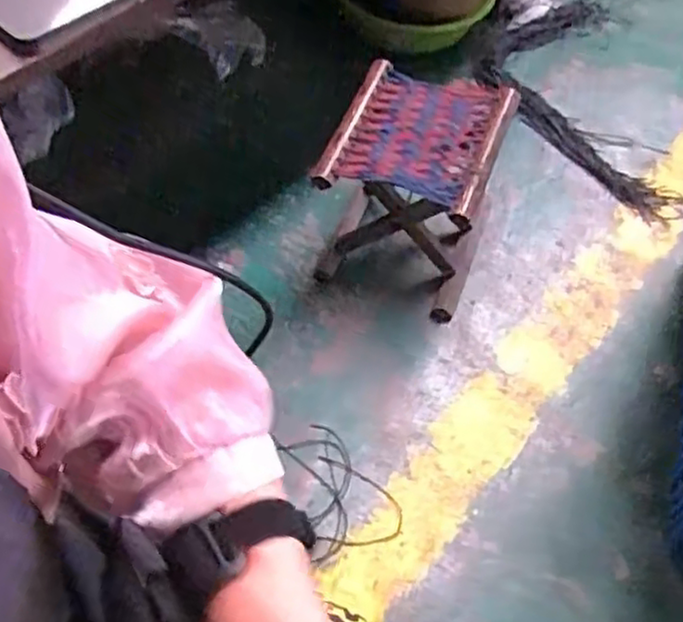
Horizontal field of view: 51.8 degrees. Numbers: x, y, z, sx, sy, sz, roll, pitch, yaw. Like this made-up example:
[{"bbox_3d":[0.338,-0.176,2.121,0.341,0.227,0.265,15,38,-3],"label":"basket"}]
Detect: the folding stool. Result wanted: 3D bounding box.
[{"bbox_3d":[0.114,-0.192,1.158,0.246,0.300,0.259,18,58,9],"label":"folding stool"}]

